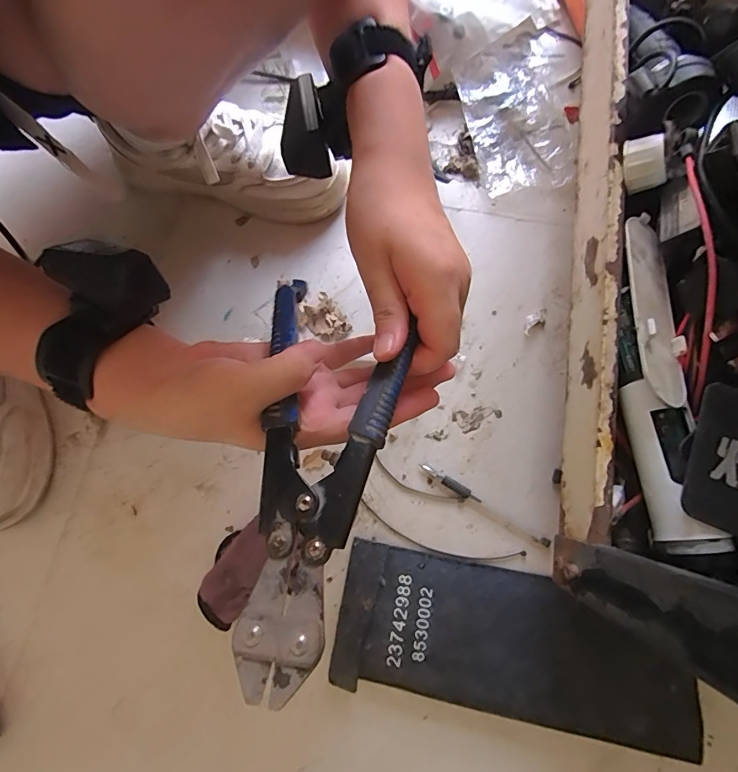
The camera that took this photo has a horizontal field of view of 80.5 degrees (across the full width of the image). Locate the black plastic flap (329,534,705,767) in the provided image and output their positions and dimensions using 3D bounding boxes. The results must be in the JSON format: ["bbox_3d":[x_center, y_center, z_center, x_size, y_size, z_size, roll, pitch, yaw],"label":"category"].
[{"bbox_3d":[0.118,0.220,0.378,0.288,0.035,0.113,9,79,6],"label":"black plastic flap"}]

